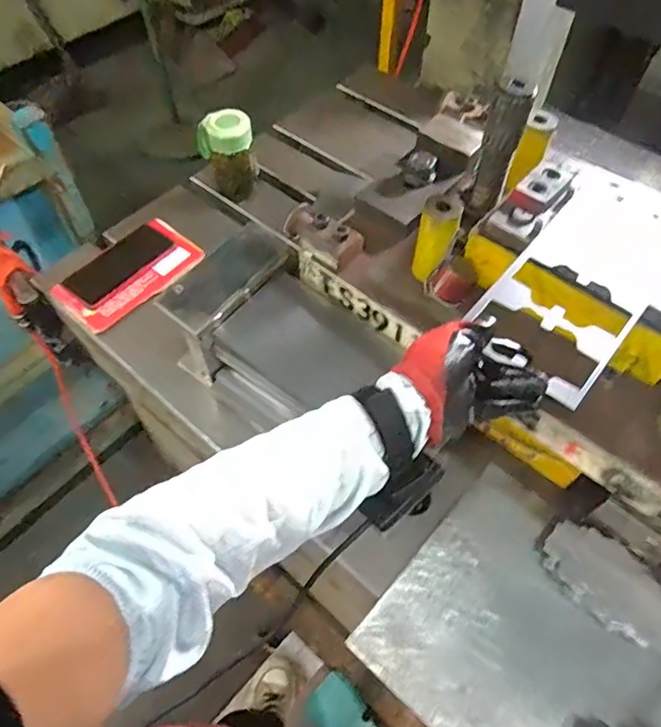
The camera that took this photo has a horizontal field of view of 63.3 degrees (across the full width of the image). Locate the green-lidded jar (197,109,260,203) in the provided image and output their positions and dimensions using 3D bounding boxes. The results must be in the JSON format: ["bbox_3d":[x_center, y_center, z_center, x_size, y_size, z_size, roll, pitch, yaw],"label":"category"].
[{"bbox_3d":[-0.162,-0.331,0.852,0.084,0.137,0.062,-12,57,-9],"label":"green-lidded jar"}]

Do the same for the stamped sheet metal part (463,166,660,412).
[{"bbox_3d":[0.257,-0.092,0.520,0.137,0.010,0.298,36,64,21],"label":"stamped sheet metal part"}]

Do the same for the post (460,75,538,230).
[{"bbox_3d":[0.178,-0.222,0.579,0.037,0.167,0.032,15,57,9],"label":"post"}]

